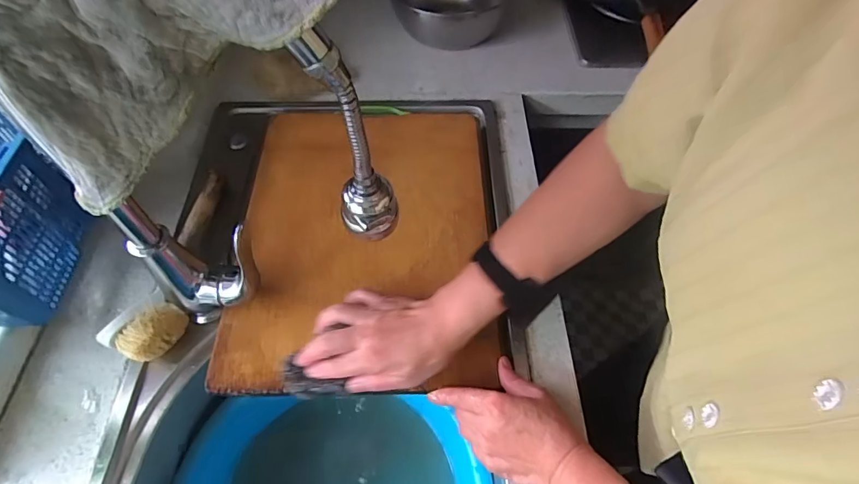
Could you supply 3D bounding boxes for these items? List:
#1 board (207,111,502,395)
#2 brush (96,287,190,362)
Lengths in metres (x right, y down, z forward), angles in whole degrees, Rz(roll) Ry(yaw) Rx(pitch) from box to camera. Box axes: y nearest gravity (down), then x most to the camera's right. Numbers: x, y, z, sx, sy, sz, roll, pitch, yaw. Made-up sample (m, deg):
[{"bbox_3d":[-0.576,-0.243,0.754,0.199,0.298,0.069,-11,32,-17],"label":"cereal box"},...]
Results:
[{"bbox_3d":[-0.078,-0.025,0.539,0.294,0.022,0.396,0,58,-1],"label":"board"},{"bbox_3d":[-0.287,0.091,0.452,0.043,0.063,0.064,26,61,15],"label":"brush"}]

